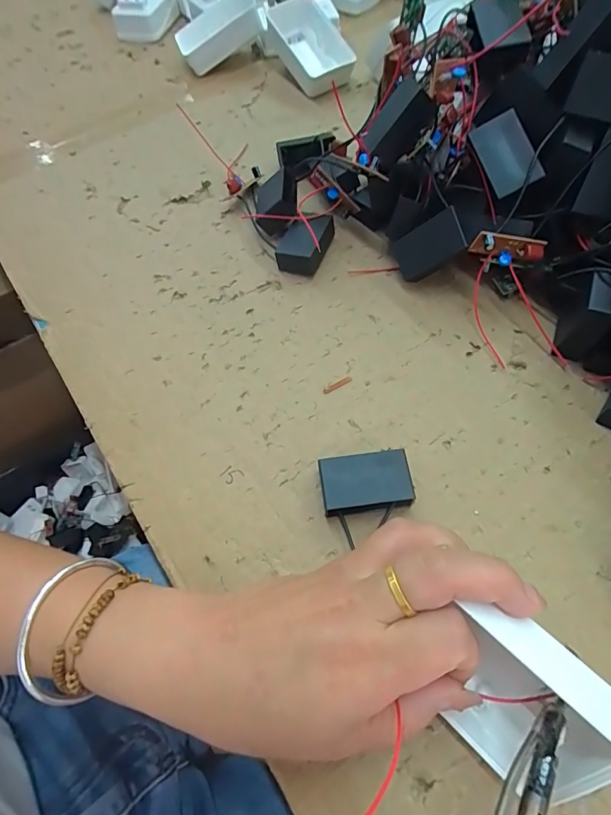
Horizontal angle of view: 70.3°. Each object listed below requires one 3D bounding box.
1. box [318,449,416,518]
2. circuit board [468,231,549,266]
[{"bbox_3d":[0.033,0.043,0.235,0.047,0.017,0.030,-8,61,-1],"label":"box"},{"bbox_3d":[0.126,-0.098,0.271,0.043,0.017,0.010,7,61,-7],"label":"circuit board"}]

